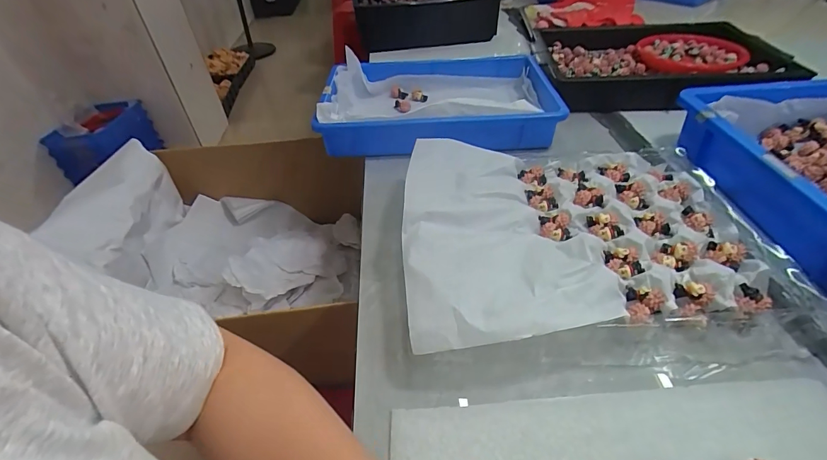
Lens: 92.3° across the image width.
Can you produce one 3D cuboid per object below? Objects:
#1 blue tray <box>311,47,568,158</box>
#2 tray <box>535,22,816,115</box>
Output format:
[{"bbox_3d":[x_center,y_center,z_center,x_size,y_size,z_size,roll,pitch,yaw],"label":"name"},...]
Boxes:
[{"bbox_3d":[0.036,-0.214,0.659,0.359,0.080,0.258,0,42,4],"label":"blue tray"},{"bbox_3d":[0.426,-0.309,0.738,0.401,0.056,0.302,-4,42,0],"label":"tray"}]

